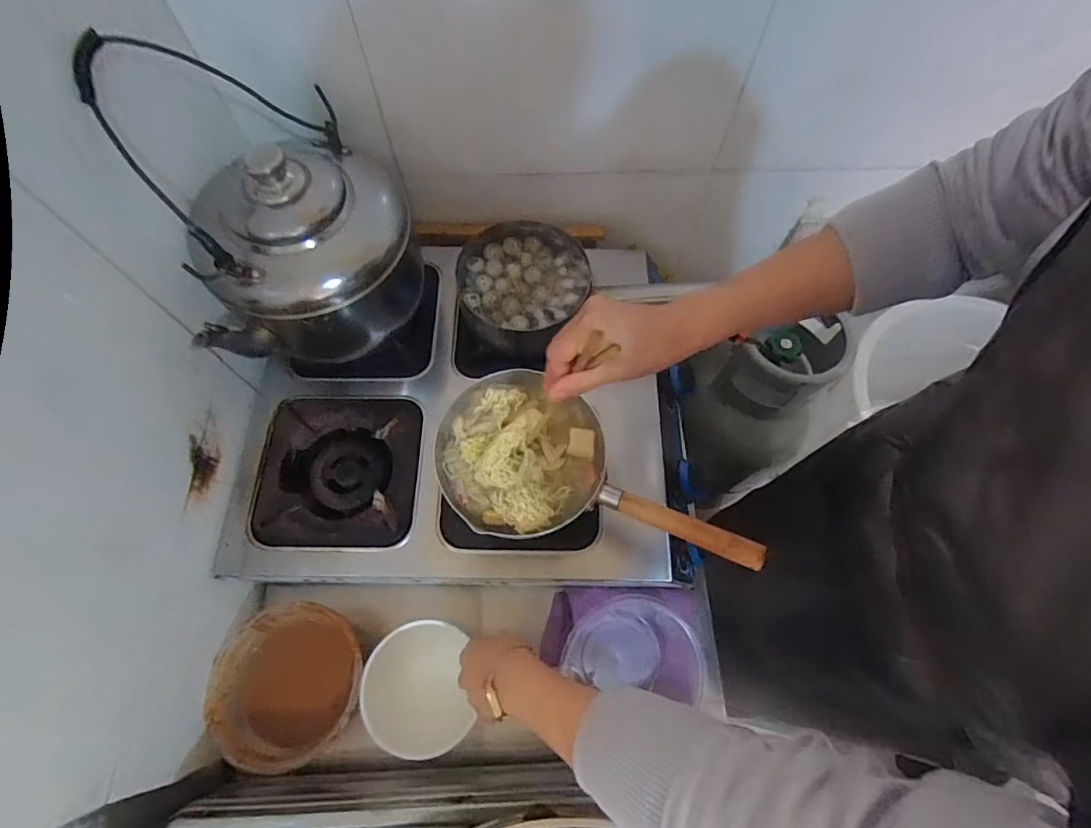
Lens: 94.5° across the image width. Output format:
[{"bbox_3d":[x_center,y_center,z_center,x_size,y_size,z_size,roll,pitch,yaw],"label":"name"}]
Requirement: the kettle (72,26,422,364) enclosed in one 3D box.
[{"bbox_3d":[-0.255,-0.200,0.523,0.210,0.293,0.205,-18,67,-8],"label":"kettle"}]

